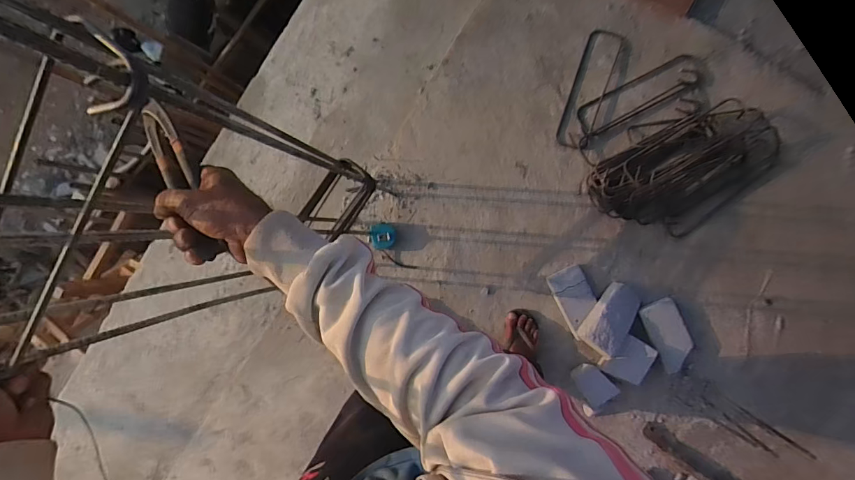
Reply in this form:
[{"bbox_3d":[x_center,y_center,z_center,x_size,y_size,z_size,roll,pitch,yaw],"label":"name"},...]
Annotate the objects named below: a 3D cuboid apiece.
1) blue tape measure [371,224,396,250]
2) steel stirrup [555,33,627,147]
[{"bbox_3d":[-0.136,-0.010,1.268,0.083,0.053,0.080,0,91,7],"label":"blue tape measure"},{"bbox_3d":[0.477,-0.444,1.207,0.106,0.013,0.357,20,93,9],"label":"steel stirrup"}]

